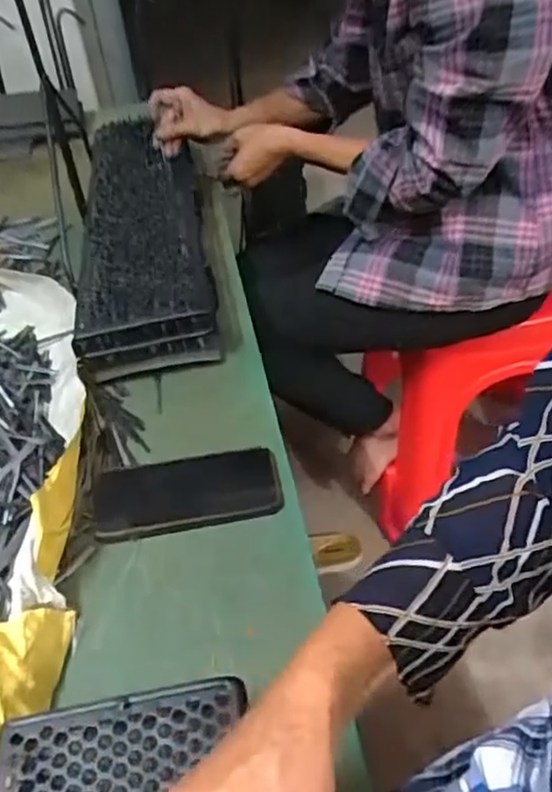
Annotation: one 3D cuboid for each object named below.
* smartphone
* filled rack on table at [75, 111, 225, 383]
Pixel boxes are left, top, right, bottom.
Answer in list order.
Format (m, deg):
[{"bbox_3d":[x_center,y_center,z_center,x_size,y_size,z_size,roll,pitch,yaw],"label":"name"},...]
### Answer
[{"bbox_3d":[-0.081,0.085,0.607,0.166,0.009,0.080,-10,42,-2],"label":"smartphone"},{"bbox_3d":[-0.183,-0.249,0.919,0.153,0.077,0.586,-11,43,-4],"label":"filled rack on table"}]

